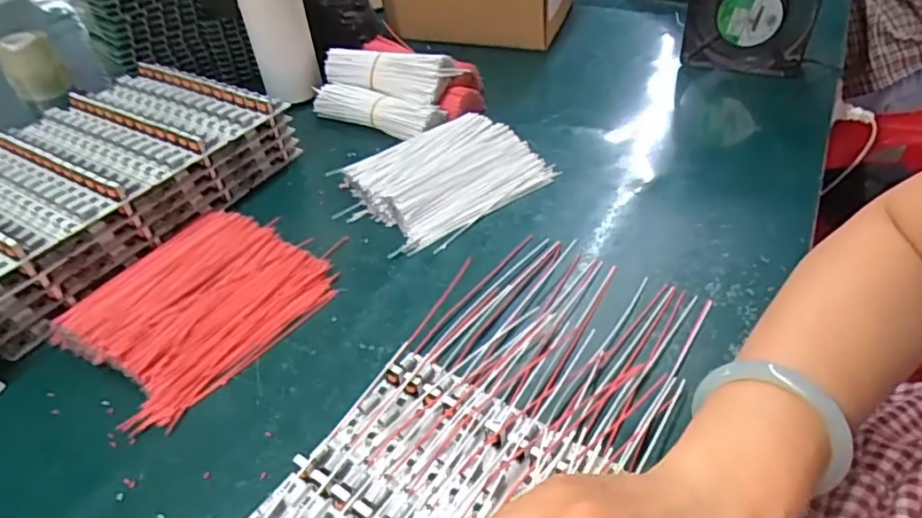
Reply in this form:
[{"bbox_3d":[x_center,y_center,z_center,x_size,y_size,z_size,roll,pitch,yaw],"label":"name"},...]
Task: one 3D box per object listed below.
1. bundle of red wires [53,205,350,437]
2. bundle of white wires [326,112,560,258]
[{"bbox_3d":[-0.184,0.026,0.413,0.135,0.026,0.161,25,50,29],"label":"bundle of red wires"},{"bbox_3d":[-0.013,-0.077,0.509,0.159,0.031,0.122,-31,48,-26],"label":"bundle of white wires"}]

